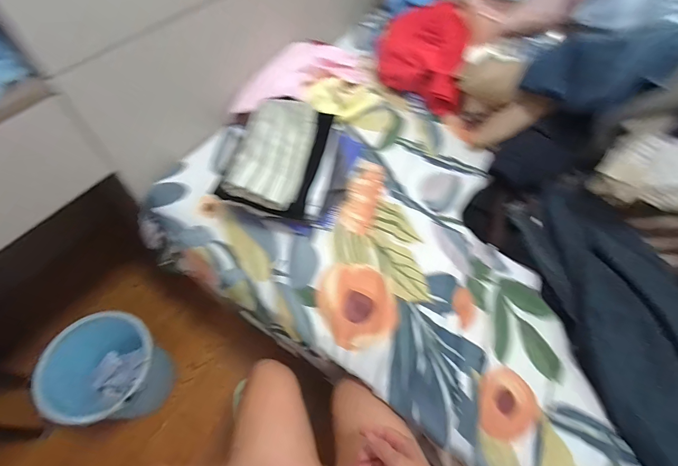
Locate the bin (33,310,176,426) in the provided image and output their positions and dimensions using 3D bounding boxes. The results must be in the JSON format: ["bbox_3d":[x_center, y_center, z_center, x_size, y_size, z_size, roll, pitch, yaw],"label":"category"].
[{"bbox_3d":[-0.580,0.366,0.942,0.247,0.295,0.219,-9,59,-7],"label":"bin"}]

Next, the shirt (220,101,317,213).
[{"bbox_3d":[-0.129,-0.155,0.655,0.135,0.051,0.220,11,59,5],"label":"shirt"}]

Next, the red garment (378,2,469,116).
[{"bbox_3d":[0.213,-0.452,0.894,0.208,0.166,0.214,6,59,2],"label":"red garment"}]

